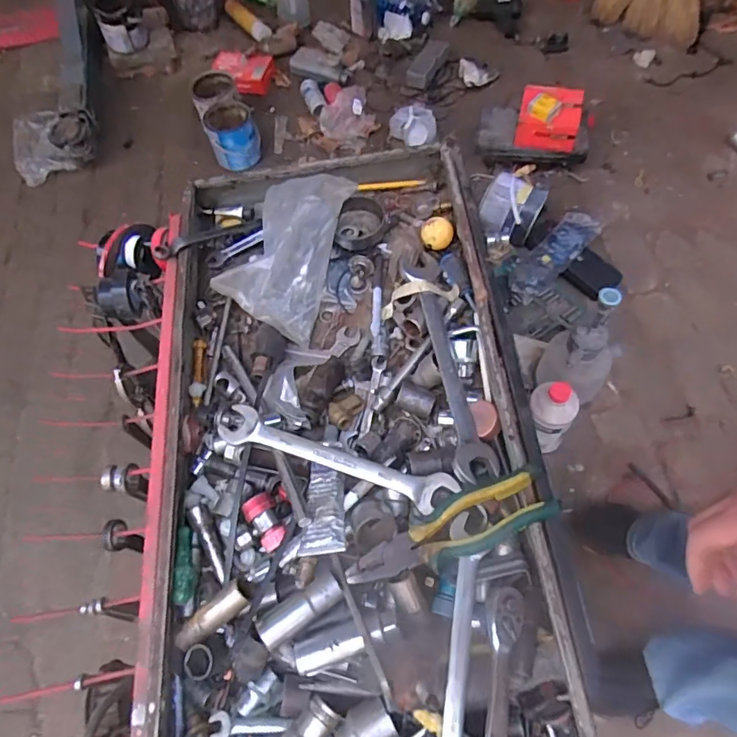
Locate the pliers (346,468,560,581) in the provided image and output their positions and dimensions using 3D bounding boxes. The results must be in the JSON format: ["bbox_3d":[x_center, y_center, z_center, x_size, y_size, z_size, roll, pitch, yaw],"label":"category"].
[{"bbox_3d":[0.070,0.144,0.458,0.186,0.024,0.052,-25,70,3],"label":"pliers"}]

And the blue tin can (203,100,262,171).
[{"bbox_3d":[-0.419,-0.731,1.594,0.149,0.122,0.175,-18,62,-5],"label":"blue tin can"}]

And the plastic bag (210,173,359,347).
[{"bbox_3d":[-0.099,-0.140,0.618,0.121,0.088,0.186,12,64,10],"label":"plastic bag"}]

